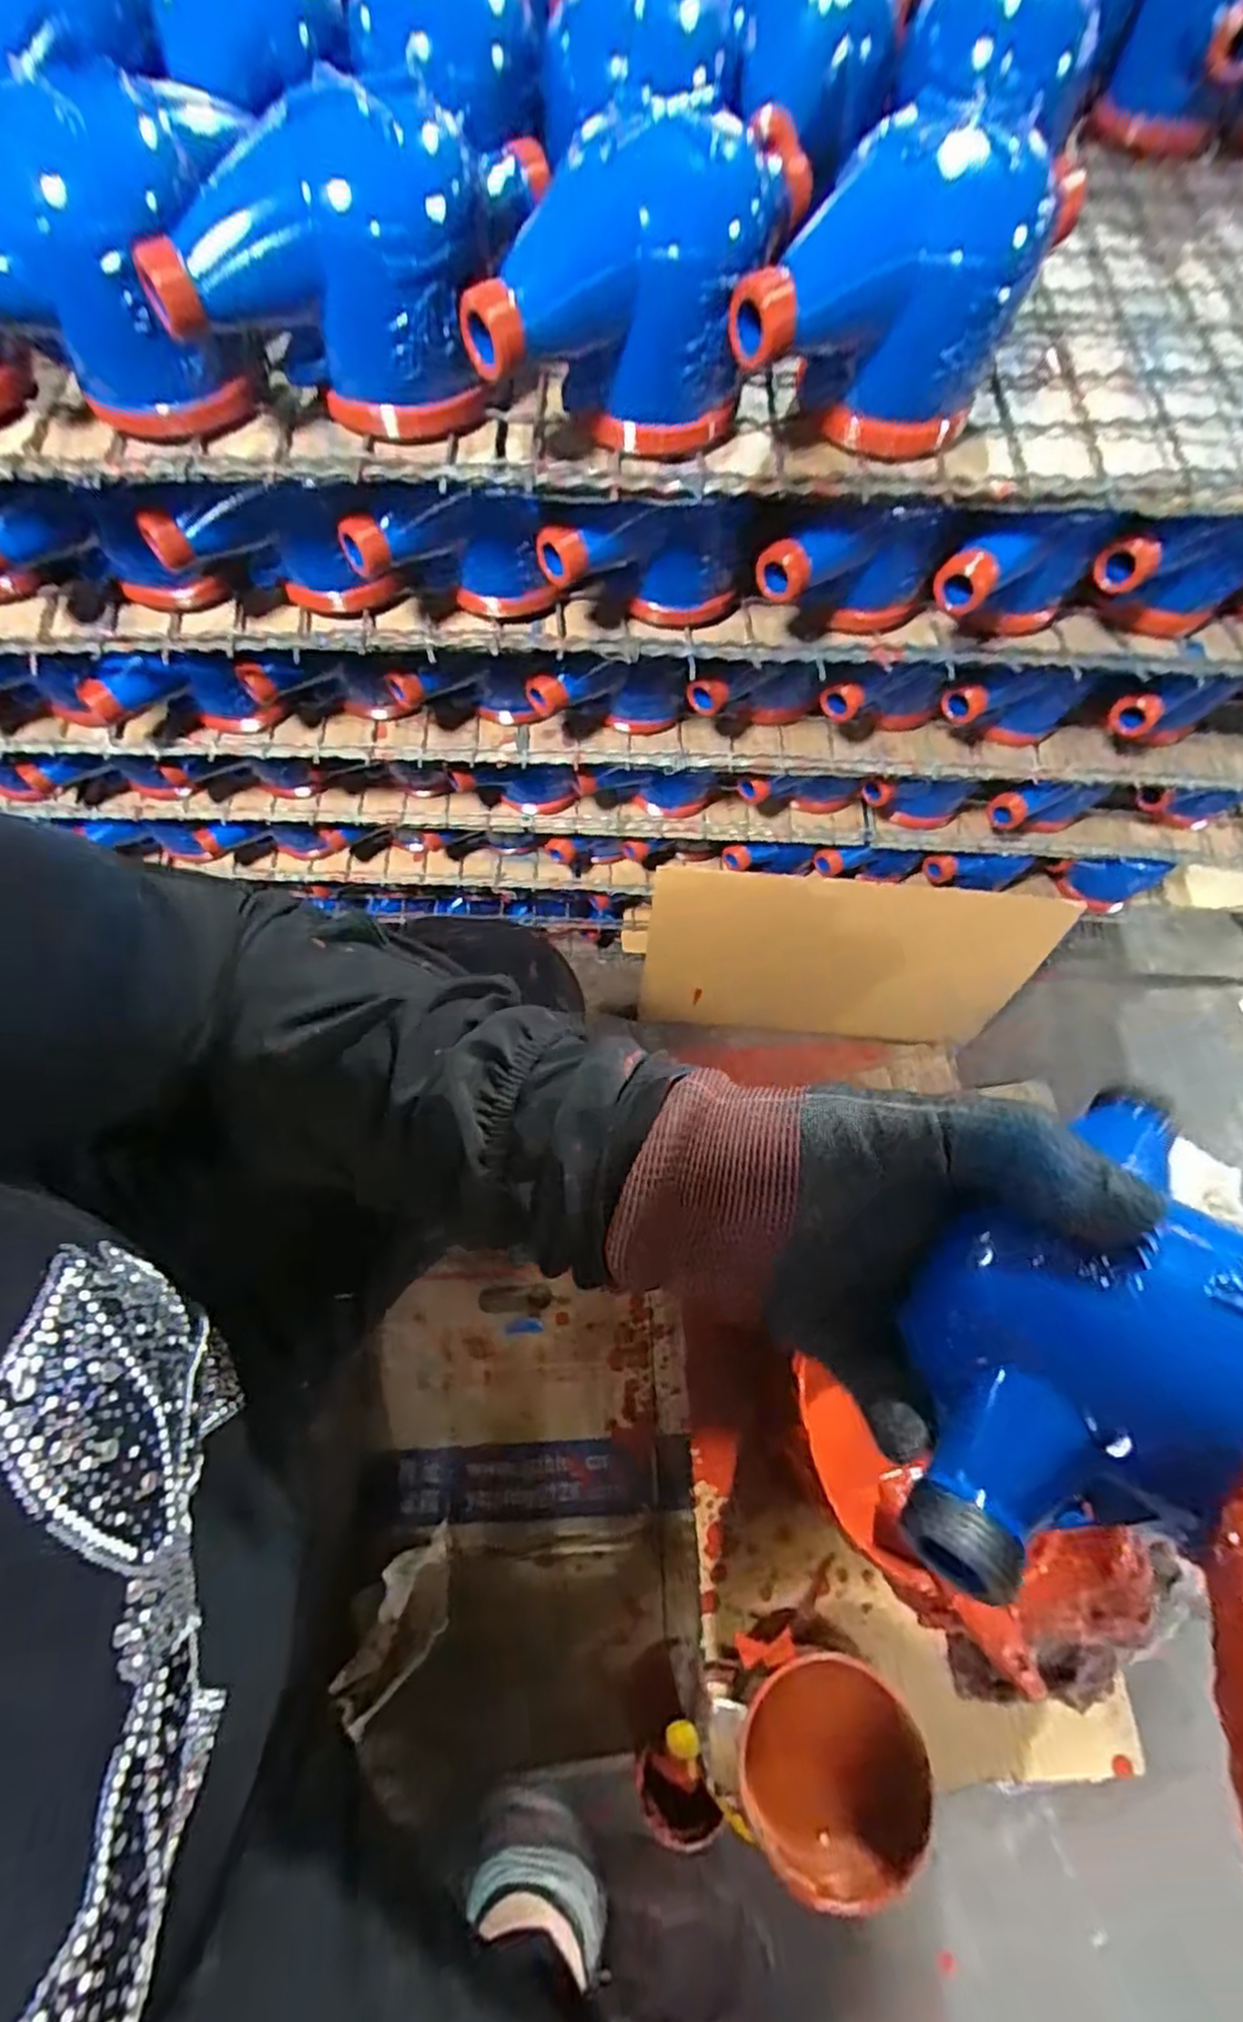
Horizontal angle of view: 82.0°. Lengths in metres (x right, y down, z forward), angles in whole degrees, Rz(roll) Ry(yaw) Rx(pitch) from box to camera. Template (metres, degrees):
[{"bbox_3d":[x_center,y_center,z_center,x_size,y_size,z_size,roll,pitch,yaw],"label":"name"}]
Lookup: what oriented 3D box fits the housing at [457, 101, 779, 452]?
[{"bbox_3d":[-0.003,-0.278,0.281,0.125,0.088,0.073,-14,70,-7],"label":"housing"}]

